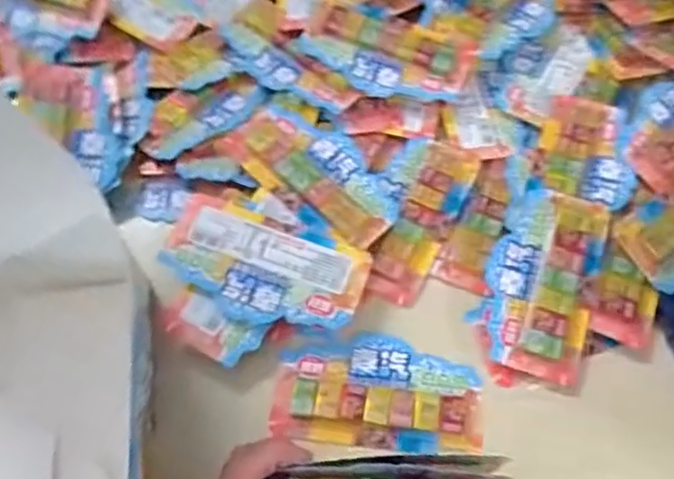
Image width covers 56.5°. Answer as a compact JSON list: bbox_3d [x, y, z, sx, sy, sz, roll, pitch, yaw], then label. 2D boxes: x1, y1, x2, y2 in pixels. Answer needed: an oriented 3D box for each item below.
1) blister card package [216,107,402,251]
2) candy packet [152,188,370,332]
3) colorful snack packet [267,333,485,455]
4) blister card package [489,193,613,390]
[{"bbox_3d":[-0.015,-0.058,0.501,0.147,0.022,0.073,35,70,13],"label":"blister card package"},{"bbox_3d":[-0.053,0.022,0.455,0.143,0.014,0.076,19,67,6],"label":"candy packet"},{"bbox_3d":[0.031,0.107,0.443,0.143,0.014,0.077,7,66,1],"label":"colorful snack packet"},{"bbox_3d":[0.154,0.026,0.466,0.077,0.012,0.142,17,67,5],"label":"blister card package"}]

